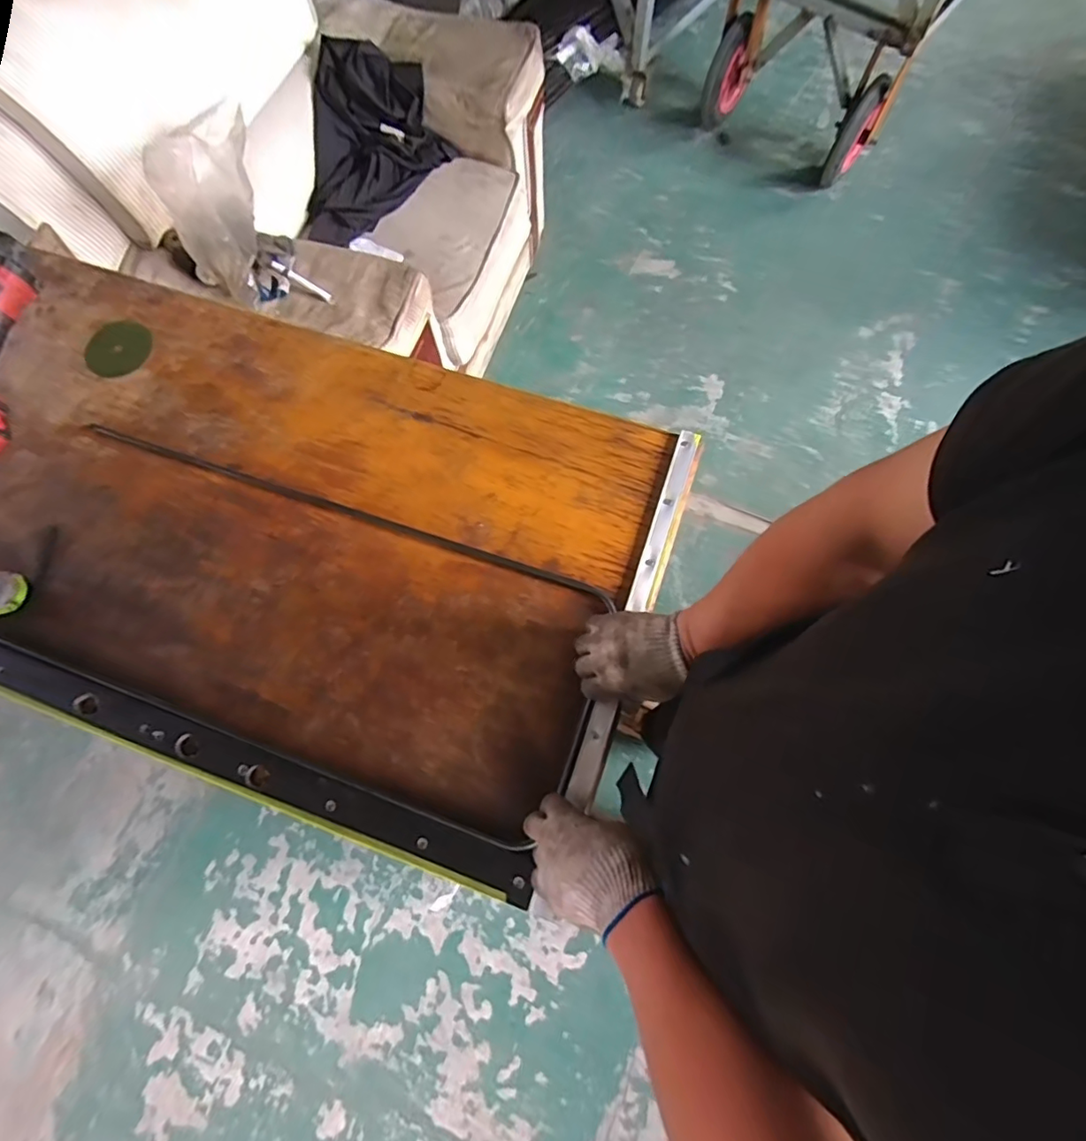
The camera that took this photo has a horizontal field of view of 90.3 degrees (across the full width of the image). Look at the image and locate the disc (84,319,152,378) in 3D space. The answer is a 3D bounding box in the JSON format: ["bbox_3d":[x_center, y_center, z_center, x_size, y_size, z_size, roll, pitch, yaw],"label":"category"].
[{"bbox_3d":[-0.673,-0.352,0.856,0.101,0.005,0.102,0,74,-1],"label":"disc"}]

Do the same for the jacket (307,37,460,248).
[{"bbox_3d":[-0.435,-1.098,1.392,0.319,0.159,0.512,8,73,4],"label":"jacket"}]

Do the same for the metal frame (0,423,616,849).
[{"bbox_3d":[-0.340,0.055,0.719,0.841,0.013,0.336,18,74,7],"label":"metal frame"}]

